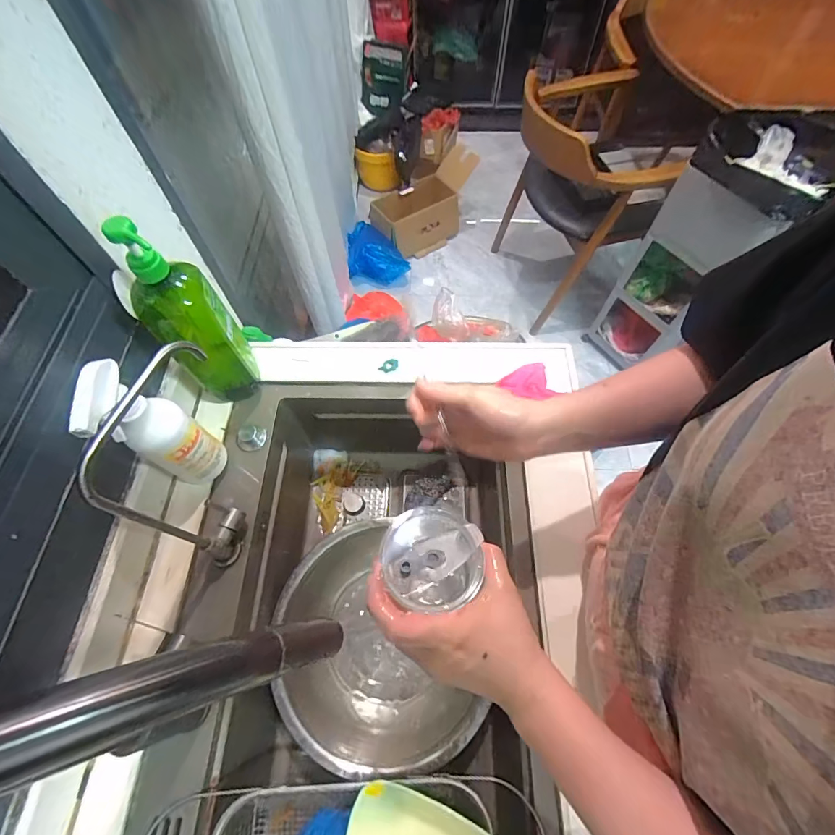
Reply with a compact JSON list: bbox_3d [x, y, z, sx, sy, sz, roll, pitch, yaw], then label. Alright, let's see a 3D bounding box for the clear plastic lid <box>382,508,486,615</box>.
[{"bbox_3d":[0.011,0.116,0.339,0.081,0.019,0.079,0,64,0],"label":"clear plastic lid"}]

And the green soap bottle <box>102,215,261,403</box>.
[{"bbox_3d":[-0.296,-0.128,0.533,0.091,0.288,0.077,-32,68,-14],"label":"green soap bottle"}]

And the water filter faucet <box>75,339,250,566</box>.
[{"bbox_3d":[-0.256,0.043,0.465,0.040,0.267,0.207,1,64,1],"label":"water filter faucet"}]

